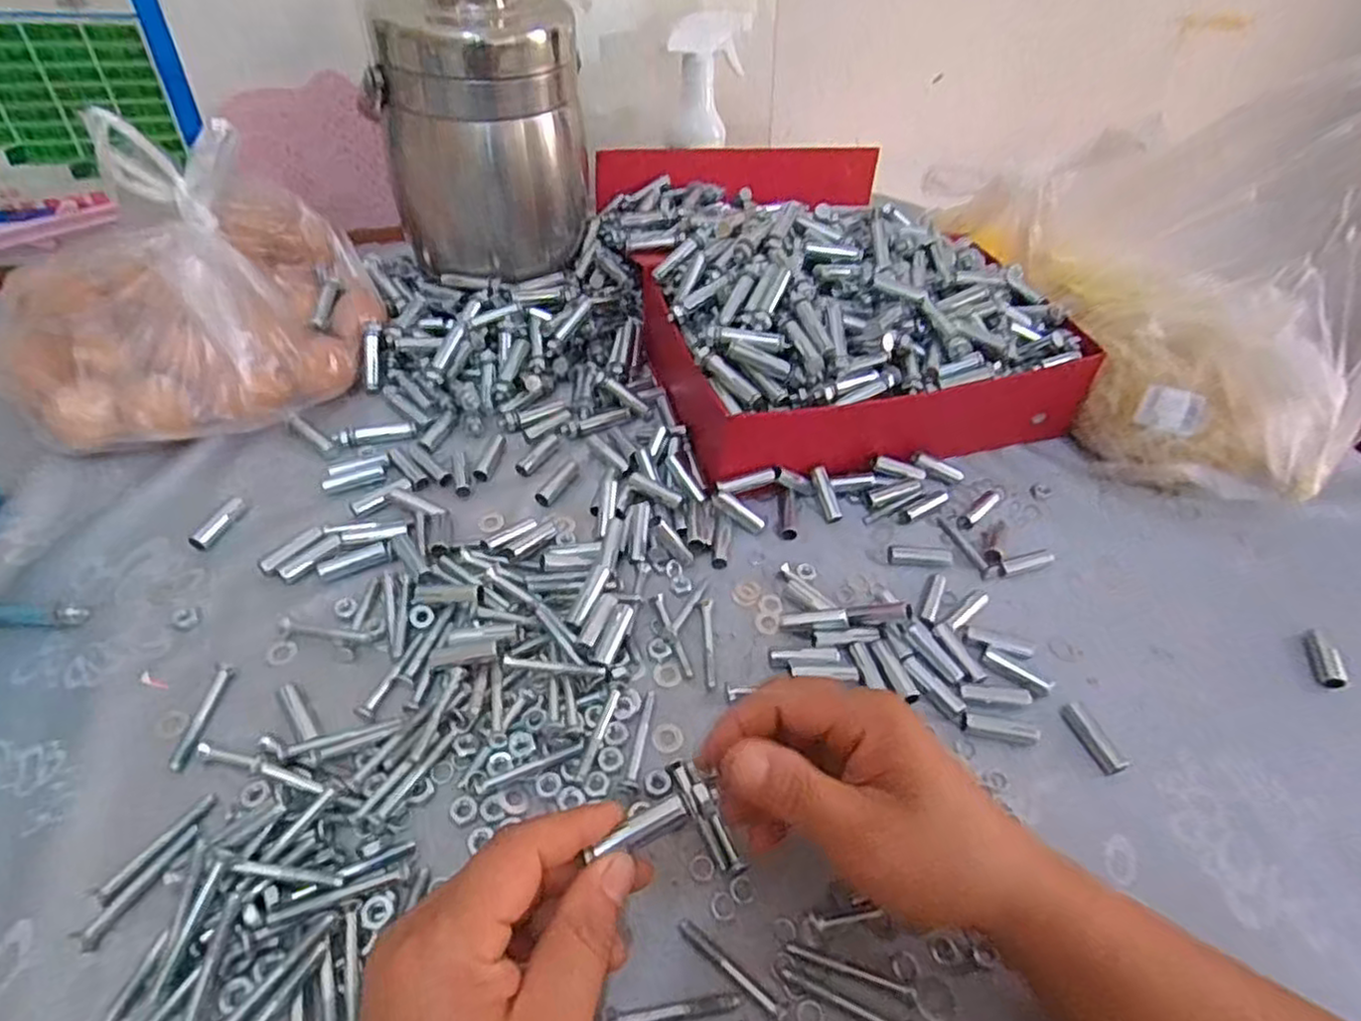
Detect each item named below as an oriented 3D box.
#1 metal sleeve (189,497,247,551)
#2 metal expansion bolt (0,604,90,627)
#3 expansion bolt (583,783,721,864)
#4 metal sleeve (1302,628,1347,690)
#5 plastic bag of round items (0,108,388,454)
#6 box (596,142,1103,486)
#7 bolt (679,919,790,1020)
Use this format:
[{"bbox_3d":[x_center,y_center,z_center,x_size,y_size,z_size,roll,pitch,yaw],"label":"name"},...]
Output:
[{"bbox_3d":[-0.290,0.008,0.455,0.013,0.009,0.041,15,49,7],"label":"metal sleeve"},{"bbox_3d":[-0.362,0.057,0.403,0.056,0.009,0.014,-1,49,-7],"label":"metal expansion bolt"},{"bbox_3d":[-0.010,0.122,0.283,0.054,0.008,0.011,-16,52,-25],"label":"expansion bolt"},{"bbox_3d":[0.398,0.091,0.447,0.012,0.010,0.044,17,49,8],"label":"metal sleeve"},{"bbox_3d":[-0.331,-0.148,0.493,0.240,0.159,0.160,-28,57,-27],"label":"plastic bag of round items"},{"bbox_3d":[0.111,-0.202,0.612,0.292,0.109,0.381,-11,51,-15],"label":"box"},{"bbox_3d":[0.022,0.197,0.311,0.055,0.004,0.008,33,53,21],"label":"bolt"}]

